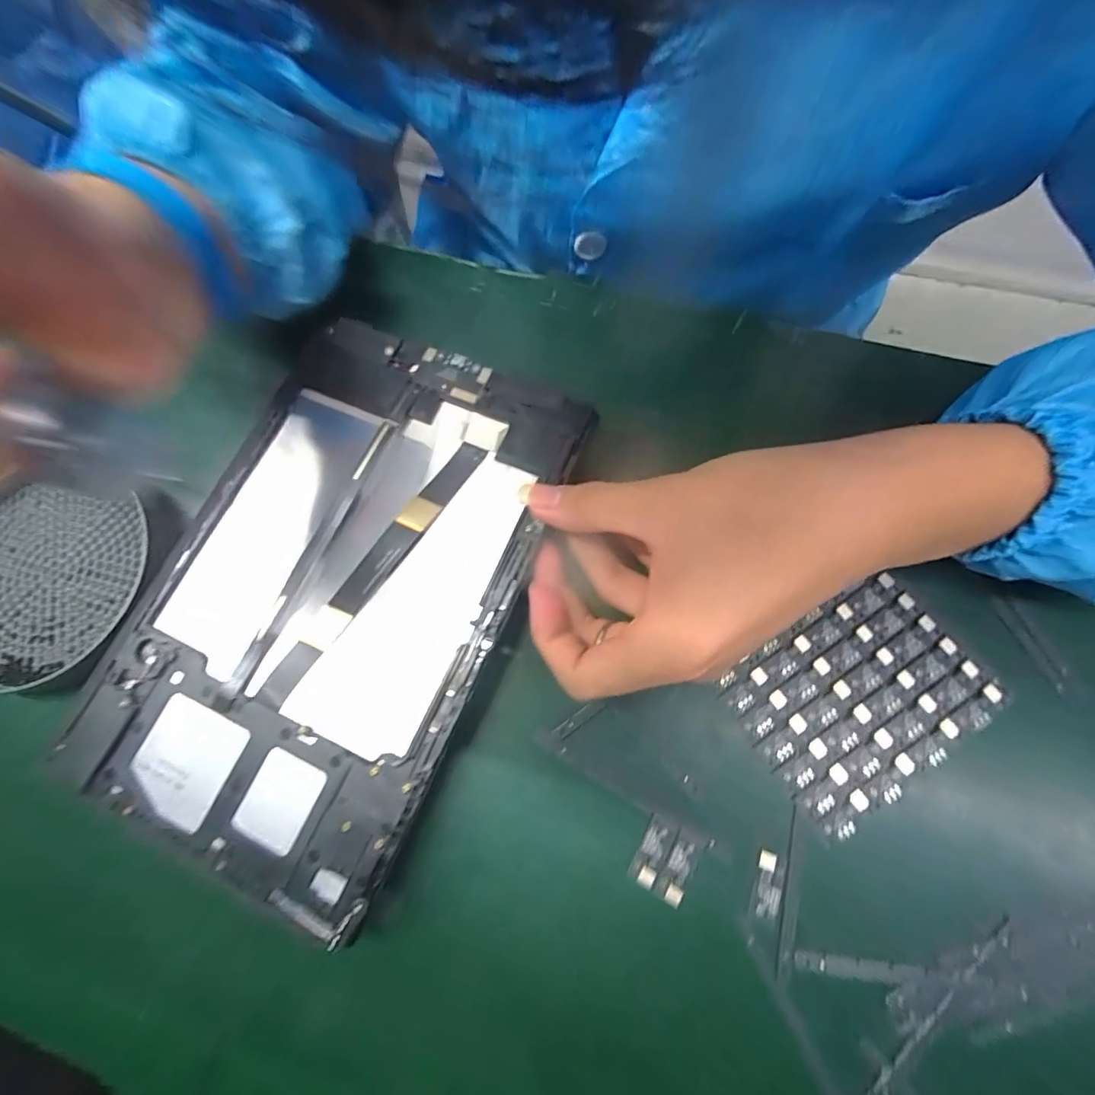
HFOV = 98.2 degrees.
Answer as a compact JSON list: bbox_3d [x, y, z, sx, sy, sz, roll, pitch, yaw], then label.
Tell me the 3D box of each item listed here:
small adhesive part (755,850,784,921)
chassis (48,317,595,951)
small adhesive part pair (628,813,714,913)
[{"bbox_3d":[0.091,0.137,0.192,0.010,0.004,0.024,10,75,6],"label":"small adhesive part"},{"bbox_3d":[-0.095,0.012,0.216,0.154,0.016,0.239,23,74,9],"label":"chassis"},{"bbox_3d":[0.050,0.131,0.198,0.025,0.004,0.027,28,78,11],"label":"small adhesive part pair"}]

